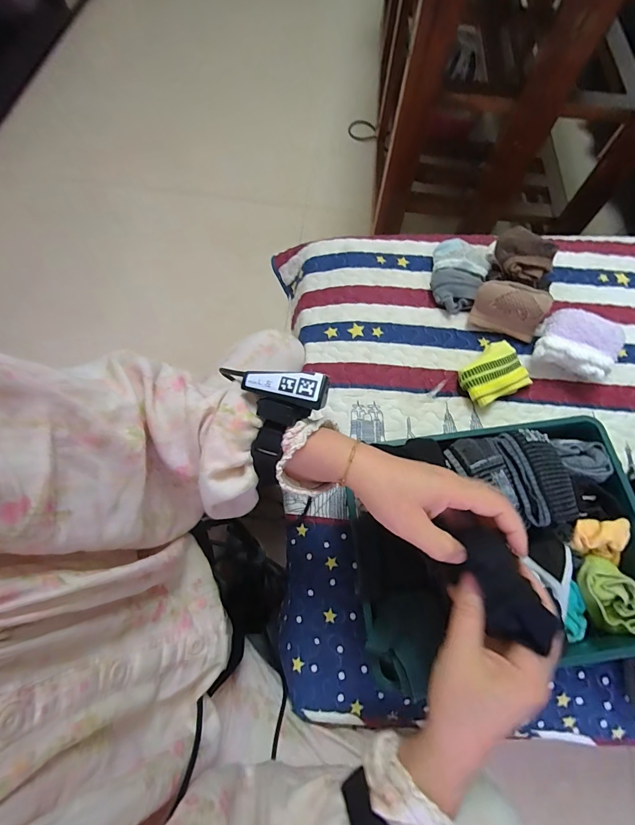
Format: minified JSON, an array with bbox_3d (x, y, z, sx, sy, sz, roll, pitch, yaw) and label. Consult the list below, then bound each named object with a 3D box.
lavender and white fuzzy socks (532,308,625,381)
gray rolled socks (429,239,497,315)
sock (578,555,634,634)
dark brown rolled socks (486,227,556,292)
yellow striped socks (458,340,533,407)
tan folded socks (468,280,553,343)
[{"bbox_3d":[0.358,-0.091,0.514,0.097,0.069,0.078,28,70,9],"label":"lavender and white fuzzy socks"},{"bbox_3d":[0.224,-0.218,0.591,0.083,0.035,0.123,14,68,4],"label":"gray rolled socks"},{"bbox_3d":[0.298,0.189,0.379,0.045,0.038,0.073,-27,71,-12],"label":"sock"},{"bbox_3d":[0.304,-0.223,0.553,0.094,0.053,0.065,34,71,11],"label":"dark brown rolled socks"},{"bbox_3d":[0.245,-0.054,0.524,0.095,0.033,0.071,-24,71,-11],"label":"yellow striped socks"},{"bbox_3d":[0.282,-0.153,0.550,0.099,0.060,0.060,17,69,5],"label":"tan folded socks"}]

